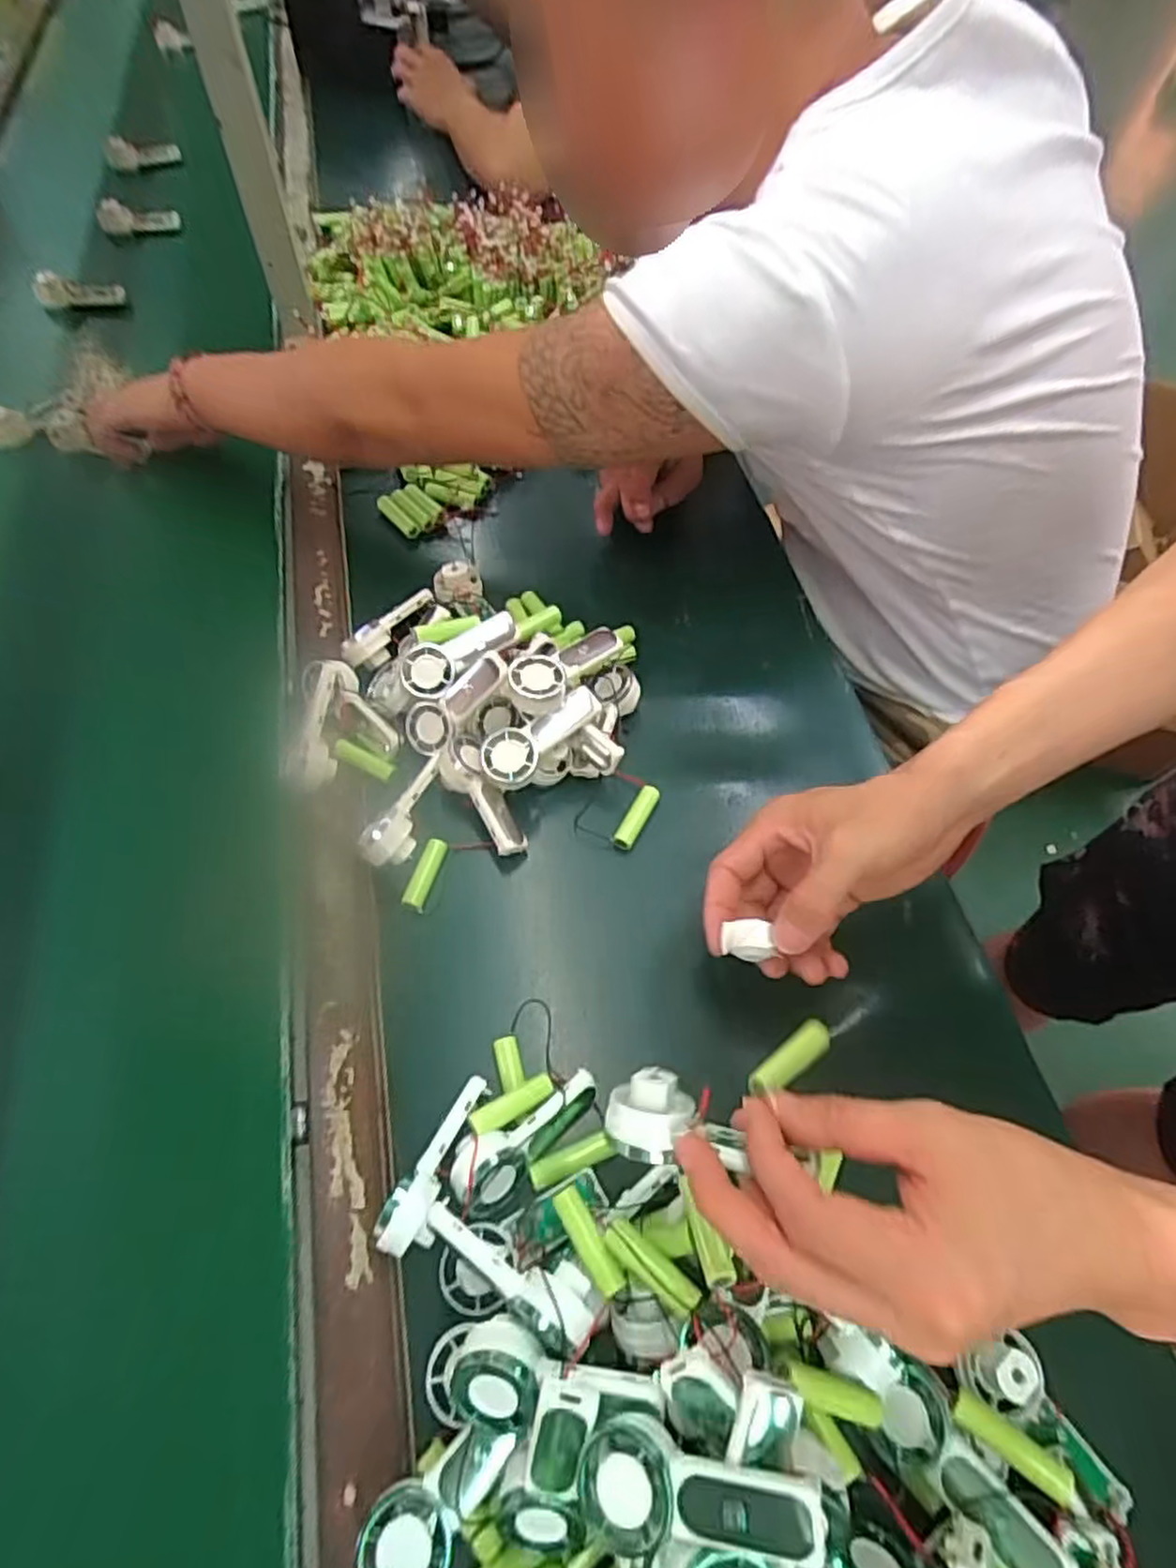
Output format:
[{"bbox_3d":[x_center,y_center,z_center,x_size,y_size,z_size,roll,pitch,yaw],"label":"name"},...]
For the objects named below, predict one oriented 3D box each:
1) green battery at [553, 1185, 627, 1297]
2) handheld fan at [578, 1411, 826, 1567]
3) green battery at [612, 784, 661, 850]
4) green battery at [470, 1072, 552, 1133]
[{"bbox_3d":[0.000,0.225,0.361,0.015,0.015,0.050,-27,57,-17],"label":"green battery"},{"bbox_3d":[0.044,0.278,0.287,0.091,0.025,0.037,-5,59,18],"label":"handheld fan"},{"bbox_3d":[0.035,0.025,0.534,0.015,0.013,0.055,27,63,12],"label":"green battery"},{"bbox_3d":[-0.043,0.180,0.415,0.048,0.012,0.014,-25,64,-16],"label":"green battery"}]

